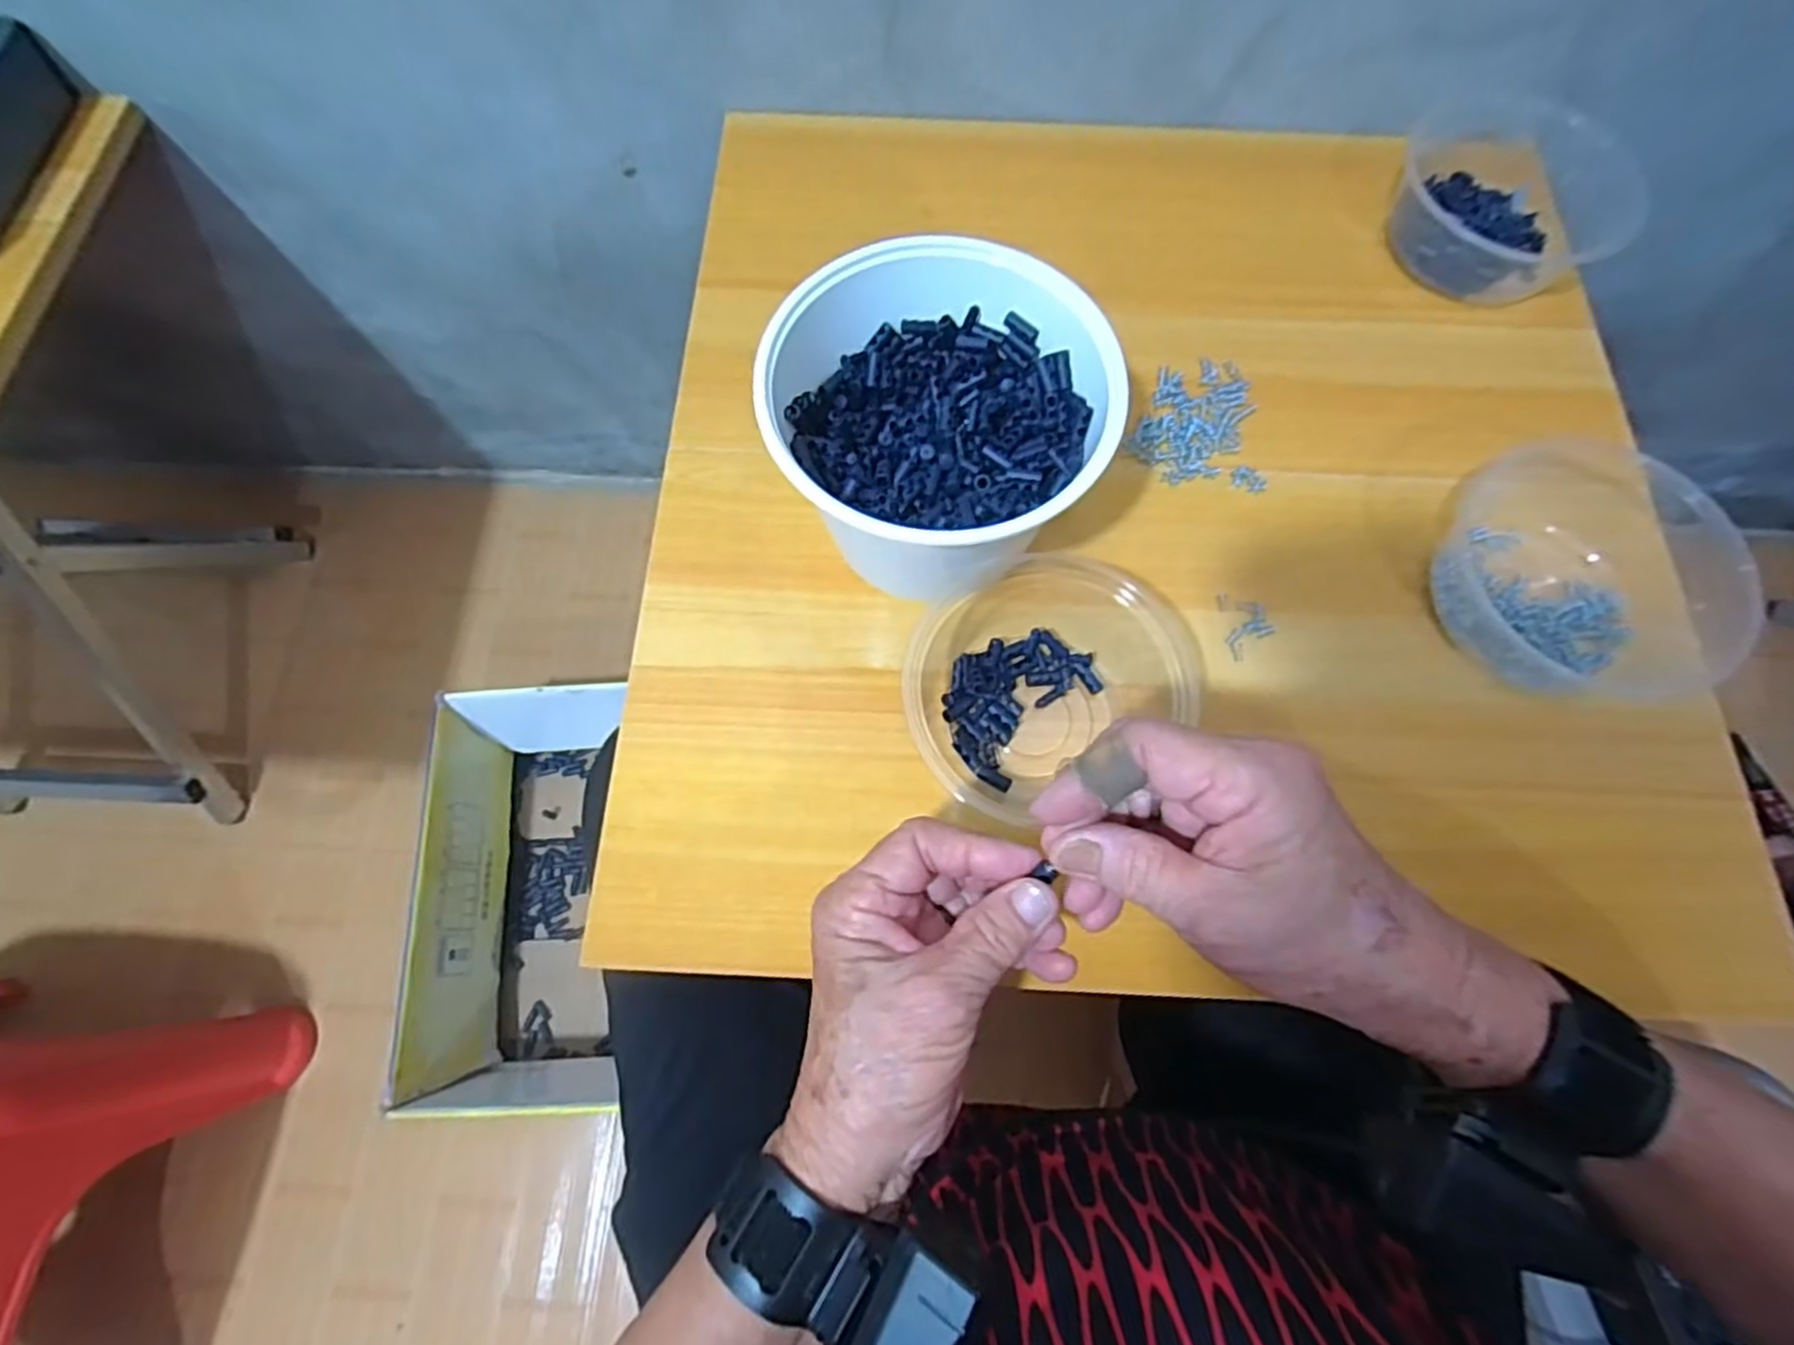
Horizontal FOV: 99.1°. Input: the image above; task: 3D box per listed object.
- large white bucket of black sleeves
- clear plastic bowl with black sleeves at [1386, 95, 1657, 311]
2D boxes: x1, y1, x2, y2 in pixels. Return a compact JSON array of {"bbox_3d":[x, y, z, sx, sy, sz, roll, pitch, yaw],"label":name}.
[{"bbox_3d":[0.018,-0.122,0.406,0.161,0.116,0.157,0,71,0],"label":"large white bucket of black sleeves"},{"bbox_3d":[0.399,-0.326,0.510,0.153,0.046,0.147,-23,72,-8],"label":"clear plastic bowl with black sleeves"}]

